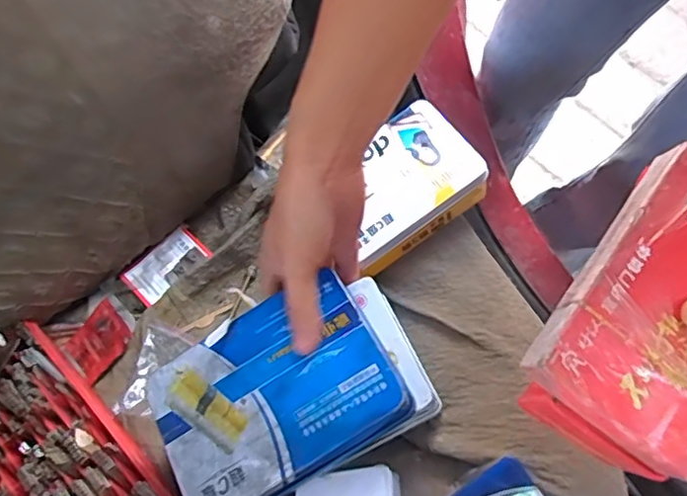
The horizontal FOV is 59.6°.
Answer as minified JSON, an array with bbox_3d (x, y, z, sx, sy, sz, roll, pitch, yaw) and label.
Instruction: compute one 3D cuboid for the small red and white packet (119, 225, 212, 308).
[{"bbox_3d":[-0.156,0.016,0.527,0.072,0.009,0.043,-42,76,-12],"label":"small red and white packet"}]

